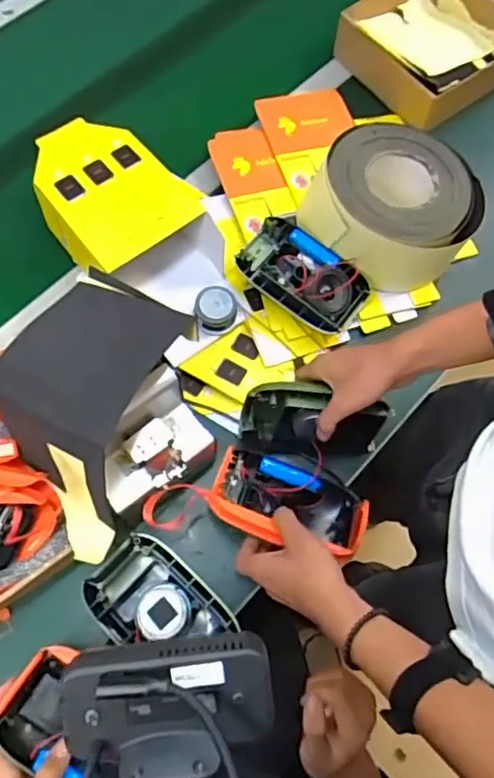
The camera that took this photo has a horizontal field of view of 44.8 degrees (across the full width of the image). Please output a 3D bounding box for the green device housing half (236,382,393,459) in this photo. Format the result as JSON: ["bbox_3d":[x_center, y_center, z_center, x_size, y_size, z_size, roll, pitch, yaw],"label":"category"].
[{"bbox_3d":[0.073,0.036,0.656,0.154,0.086,0.052,4,69,-1],"label":"green device housing half"}]

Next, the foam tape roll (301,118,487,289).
[{"bbox_3d":[0.178,-0.221,0.740,0.183,0.098,0.178,1,69,-3],"label":"foam tape roll"}]

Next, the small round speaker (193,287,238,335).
[{"bbox_3d":[-0.037,-0.095,0.716,0.048,0.031,0.047,-6,70,-5],"label":"small round speaker"}]

